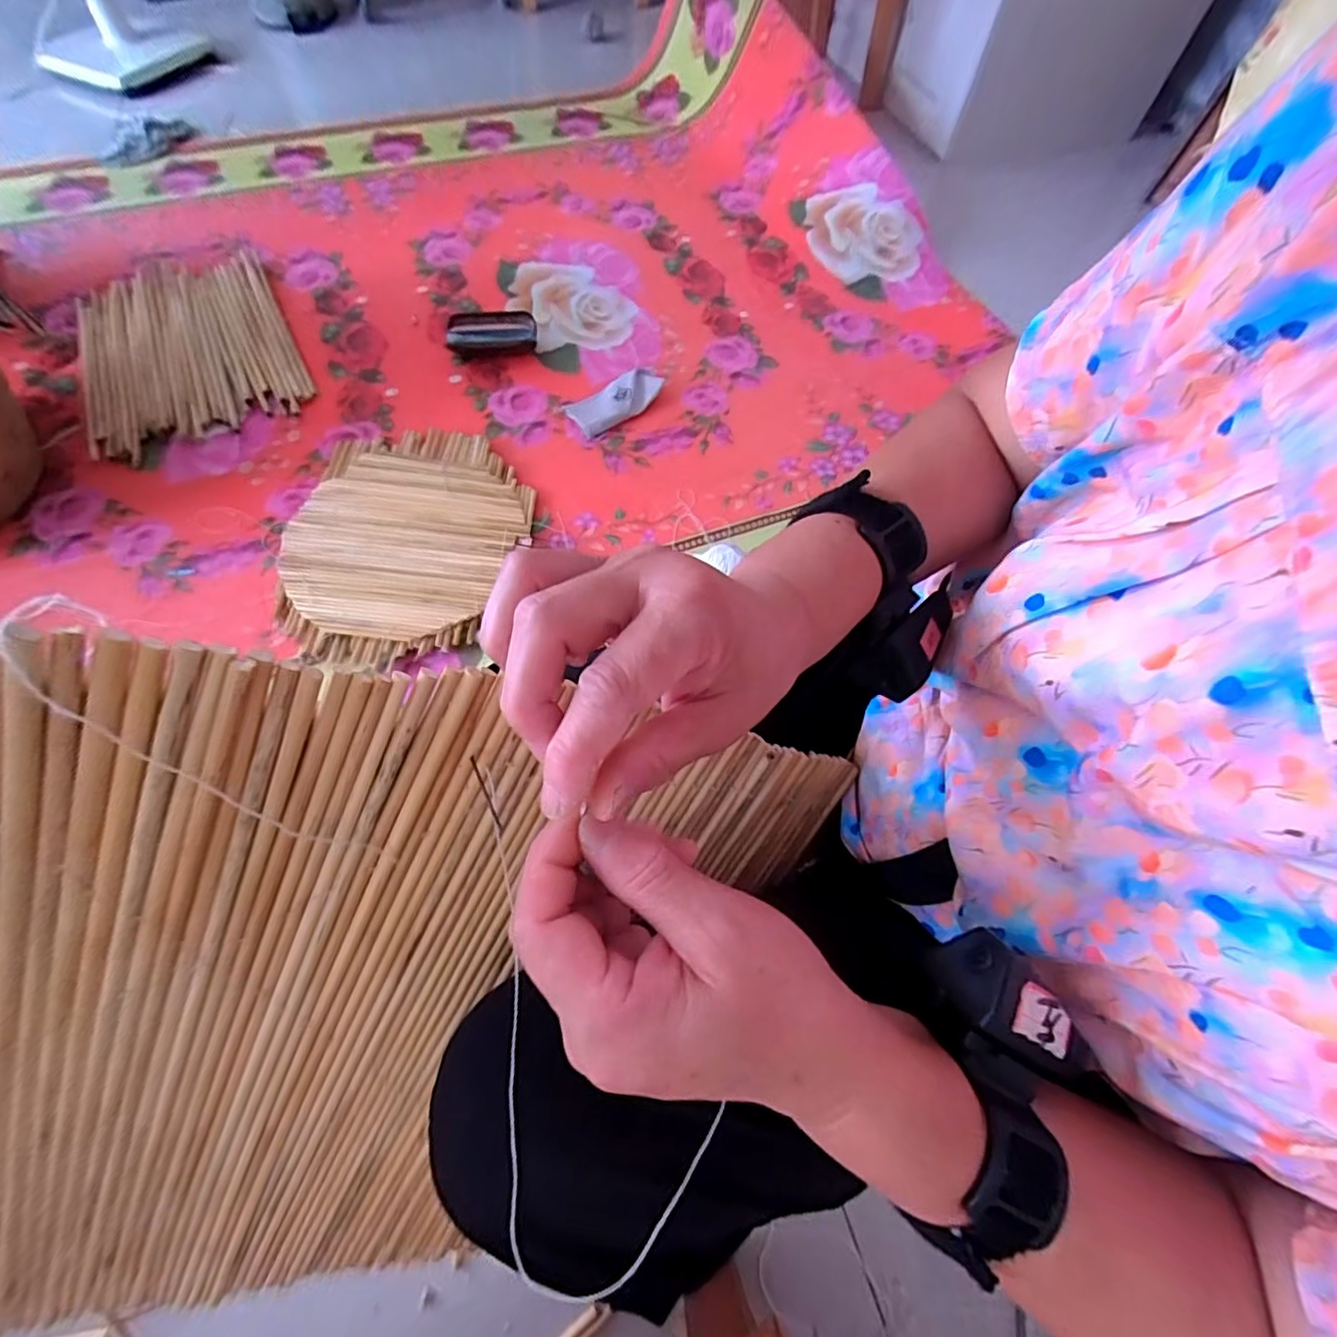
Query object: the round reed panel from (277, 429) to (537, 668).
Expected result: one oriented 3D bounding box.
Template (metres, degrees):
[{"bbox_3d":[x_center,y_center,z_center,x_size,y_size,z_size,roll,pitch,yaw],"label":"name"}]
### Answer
[{"bbox_3d":[-0.386,-0.196,0.863,0.339,0.026,0.410,-2,64,-3],"label":"round reed panel"}]

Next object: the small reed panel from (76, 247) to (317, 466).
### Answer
[{"bbox_3d":[-0.863,-0.582,1.031,0.337,0.025,0.494,-25,68,-13],"label":"small reed panel"}]

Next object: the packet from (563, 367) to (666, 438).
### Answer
[{"bbox_3d":[-0.090,-0.477,1.012,0.178,0.019,0.086,-34,70,-17],"label":"packet"}]

